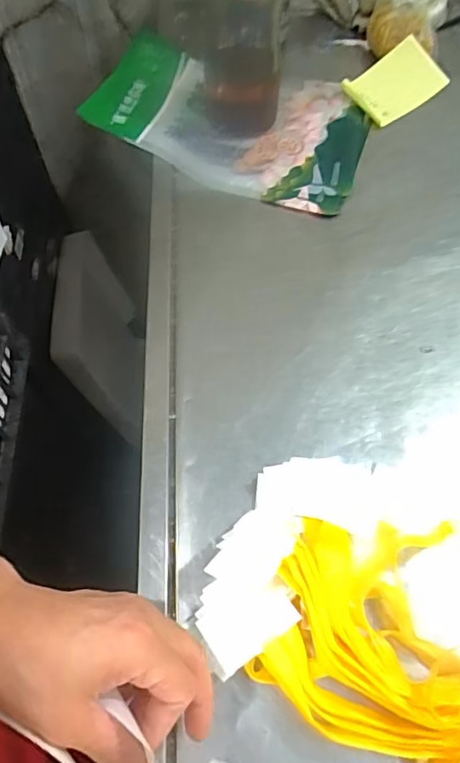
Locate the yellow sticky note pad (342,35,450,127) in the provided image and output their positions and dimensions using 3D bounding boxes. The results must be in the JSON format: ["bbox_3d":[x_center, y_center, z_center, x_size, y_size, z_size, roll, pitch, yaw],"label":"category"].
[{"bbox_3d":[0.199,-0.361,0.672,0.110,0.015,0.079,-39,77,-6],"label":"yellow sticky note pad"}]

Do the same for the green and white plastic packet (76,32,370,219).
[{"bbox_3d":[0.004,-0.312,0.641,0.306,0.053,0.216,15,61,10],"label":"green and white plastic packet"}]

